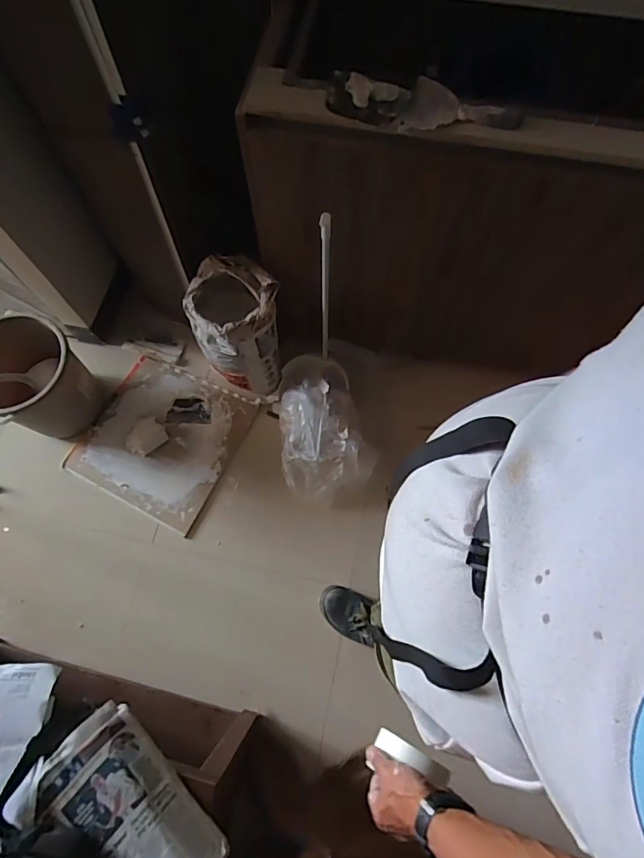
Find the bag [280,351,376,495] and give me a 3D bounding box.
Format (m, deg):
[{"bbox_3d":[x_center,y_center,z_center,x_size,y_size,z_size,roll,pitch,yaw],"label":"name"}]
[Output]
[{"bbox_3d":[-0.018,-0.025,1.434,0.276,0.138,0.431,-18,72,-5],"label":"bag"}]

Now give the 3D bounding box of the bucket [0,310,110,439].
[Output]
[{"bbox_3d":[-0.846,-0.135,1.381,0.273,0.303,0.296,0,71,1],"label":"bucket"}]

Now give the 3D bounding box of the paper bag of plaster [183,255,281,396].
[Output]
[{"bbox_3d":[-0.249,-0.293,1.391,0.249,0.399,0.221,14,72,6],"label":"paper bag of plaster"}]

